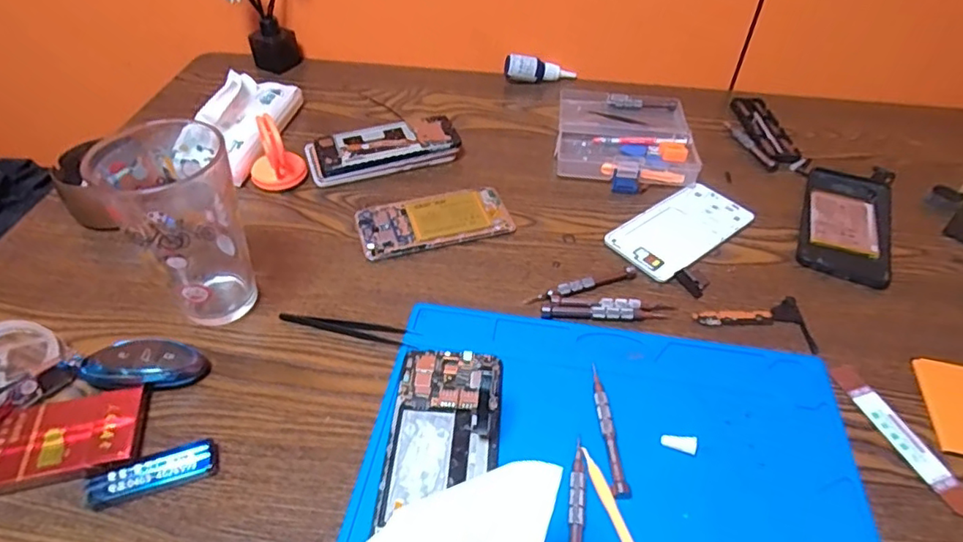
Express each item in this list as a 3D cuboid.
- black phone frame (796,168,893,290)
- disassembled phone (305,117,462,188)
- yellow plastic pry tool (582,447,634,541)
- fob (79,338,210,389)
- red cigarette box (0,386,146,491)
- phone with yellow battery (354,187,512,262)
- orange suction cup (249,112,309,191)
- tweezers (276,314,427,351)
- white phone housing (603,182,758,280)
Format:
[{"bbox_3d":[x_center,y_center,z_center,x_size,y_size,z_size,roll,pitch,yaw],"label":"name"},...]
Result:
[{"bbox_3d":[0.356,-0.049,0.559,0.078,0.009,0.163,20,48,17],"label":"black phone frame"},{"bbox_3d":[-0.107,-0.132,0.623,0.157,0.022,0.083,-13,47,-14],"label":"disassembled phone"},{"bbox_3d":[0.081,0.147,0.353,0.010,0.004,0.081,-13,47,-14],"label":"yellow plastic pry tool"},{"bbox_3d":[-0.245,0.068,0.417,0.084,0.028,0.027,5,45,4],"label":"fob"},{"bbox_3d":[-0.281,0.113,0.379,0.102,0.015,0.058,-7,46,-9],"label":"red cigarette box"},{"bbox_3d":[-0.044,-0.048,0.548,0.142,0.010,0.069,-12,47,-13],"label":"phone with yellow battery"},{"bbox_3d":[-0.210,-0.121,0.577,0.053,0.068,0.057,1,45,-1],"label":"orange suction cup"},{"bbox_3d":[-0.102,0.044,0.456,0.116,0.009,0.019,13,46,11],"label":"tweezers"},{"bbox_3d":[0.192,-0.042,0.549,0.151,0.004,0.074,-29,53,-27],"label":"white phone housing"}]

